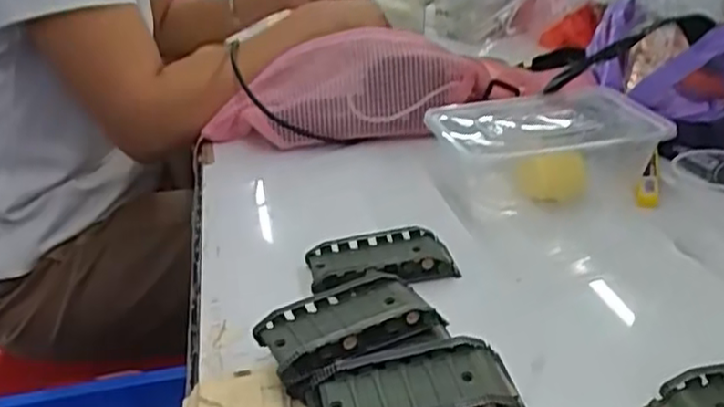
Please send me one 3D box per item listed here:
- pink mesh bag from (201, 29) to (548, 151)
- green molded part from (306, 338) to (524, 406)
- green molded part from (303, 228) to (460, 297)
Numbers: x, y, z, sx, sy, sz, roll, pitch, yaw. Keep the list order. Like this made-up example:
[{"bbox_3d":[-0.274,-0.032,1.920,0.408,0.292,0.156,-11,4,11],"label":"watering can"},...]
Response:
[{"bbox_3d":[0.007,-0.124,0.696,0.326,0.082,0.118,-8,28,-7],"label":"pink mesh bag"},{"bbox_3d":[0.026,0.096,0.339,0.097,0.024,0.048,-9,28,-9],"label":"green molded part"},{"bbox_3d":[0.012,0.038,0.464,0.094,0.015,0.051,-9,28,-9],"label":"green molded part"}]

